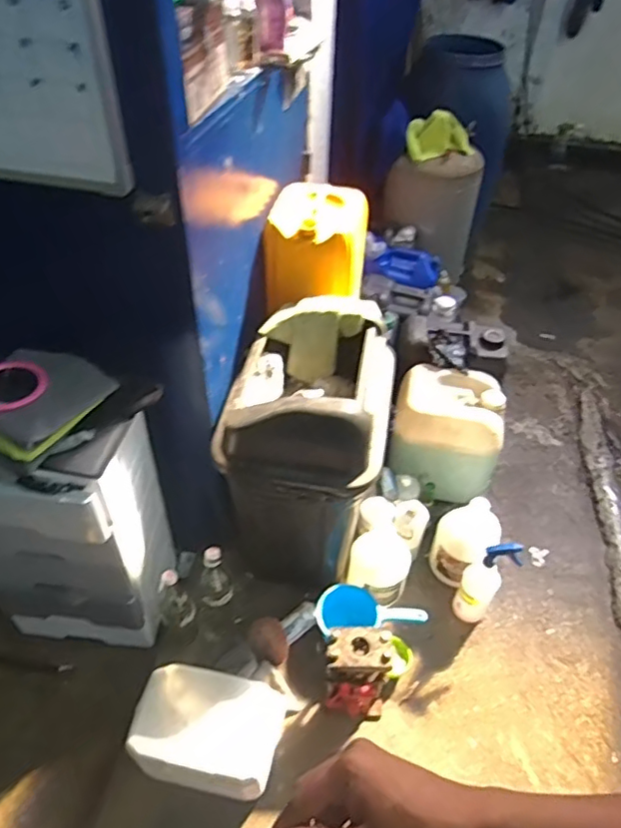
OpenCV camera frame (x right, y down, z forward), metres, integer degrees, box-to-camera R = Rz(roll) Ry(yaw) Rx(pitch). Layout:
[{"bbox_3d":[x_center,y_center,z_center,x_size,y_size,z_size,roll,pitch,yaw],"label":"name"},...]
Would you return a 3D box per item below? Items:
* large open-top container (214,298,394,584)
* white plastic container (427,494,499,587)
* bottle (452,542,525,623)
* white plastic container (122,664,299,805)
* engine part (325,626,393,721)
[{"bbox_3d":[0.008,0.055,1.456,0.339,0.537,0.459,12,50,6],"label":"large open-top container"},{"bbox_3d":[0.404,0.336,1.555,0.132,0.226,0.134,2,43,-2],"label":"white plastic container"},{"bbox_3d":[0.438,0.423,1.489,0.107,0.267,0.099,2,43,-2],"label":"bottle"},{"bbox_3d":[-0.206,0.665,1.241,0.301,0.154,0.218,8,43,5],"label":"white plastic container"},{"bbox_3d":[0.104,0.587,1.334,0.147,0.234,0.118,3,43,0],"label":"engine part"}]

